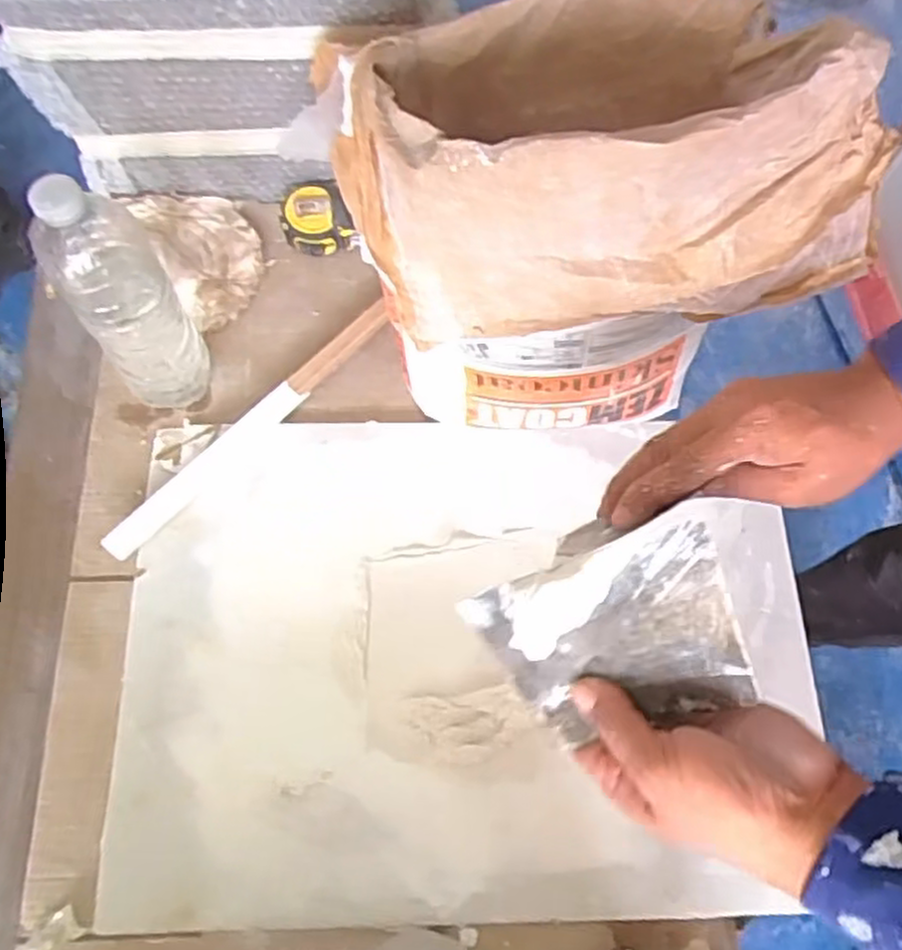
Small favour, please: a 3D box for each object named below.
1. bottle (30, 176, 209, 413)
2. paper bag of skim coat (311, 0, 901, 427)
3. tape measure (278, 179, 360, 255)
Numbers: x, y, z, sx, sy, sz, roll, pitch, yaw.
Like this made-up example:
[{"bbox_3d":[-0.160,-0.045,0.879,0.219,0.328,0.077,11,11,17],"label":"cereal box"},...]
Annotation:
[{"bbox_3d":[-0.247,-0.127,0.589,0.072,0.243,0.058,-35,75,-14],"label":"bottle"},{"bbox_3d":[0.081,-0.183,0.554,0.285,0.323,0.227,-8,70,-5],"label":"paper bag of skim coat"},{"bbox_3d":[-0.135,-0.258,0.754,0.068,0.029,0.073,-13,71,-7],"label":"tape measure"}]

